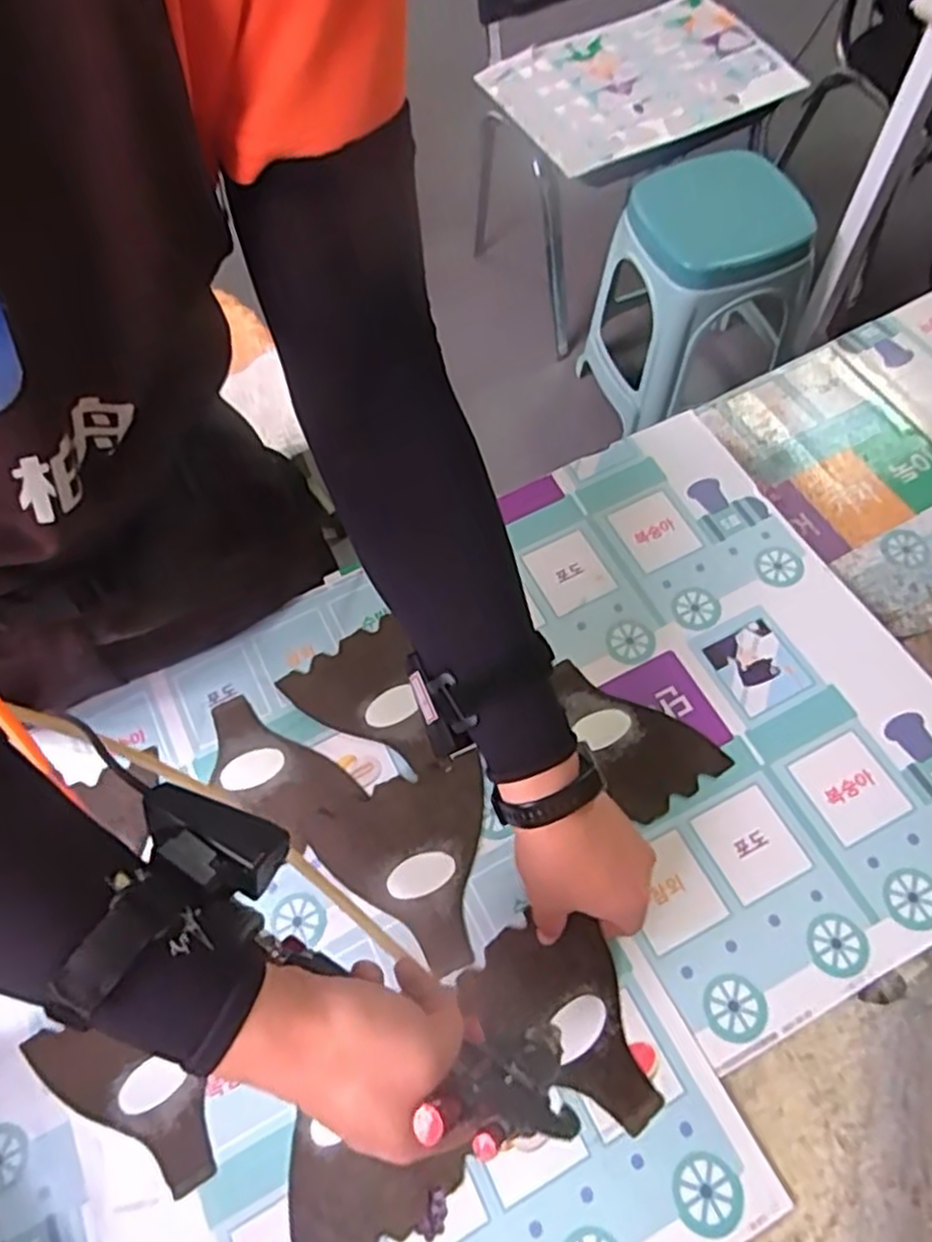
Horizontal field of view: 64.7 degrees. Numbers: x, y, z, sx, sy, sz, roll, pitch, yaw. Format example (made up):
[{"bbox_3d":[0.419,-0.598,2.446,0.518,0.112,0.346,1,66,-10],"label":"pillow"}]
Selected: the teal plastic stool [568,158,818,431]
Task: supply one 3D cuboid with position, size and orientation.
[{"bbox_3d":[0.436,-0.618,1.411,0.359,0.359,0.318,-27,68,-9],"label":"teal plastic stool"}]

